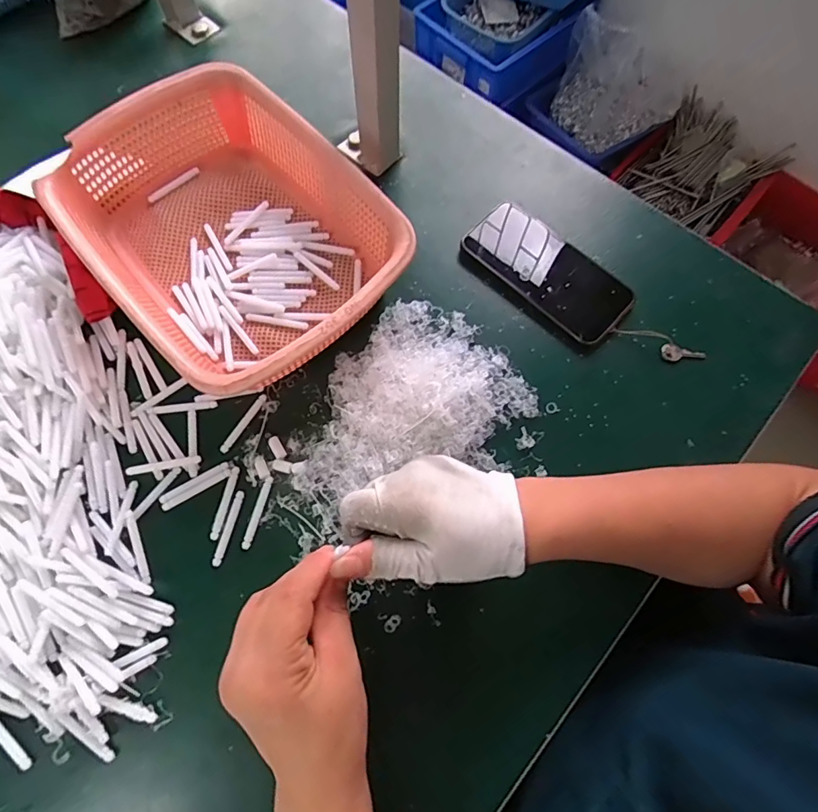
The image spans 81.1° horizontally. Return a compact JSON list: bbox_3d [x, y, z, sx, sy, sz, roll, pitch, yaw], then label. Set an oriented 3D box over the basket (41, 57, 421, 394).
[{"bbox_3d":[-0.155,-0.153,0.429,0.213,0.077,0.291,-41,77,-12],"label":"basket"}]

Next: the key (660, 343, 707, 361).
[{"bbox_3d":[0.250,-0.047,0.434,0.039,0.006,0.013,10,72,2],"label":"key"}]

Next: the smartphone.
[{"bbox_3d":[0.131,-0.131,0.453,0.161,0.014,0.074,42,77,12],"label":"smartphone"}]

